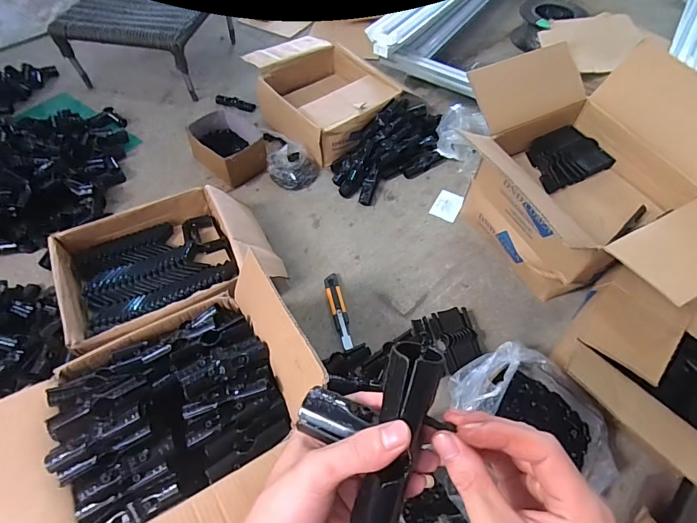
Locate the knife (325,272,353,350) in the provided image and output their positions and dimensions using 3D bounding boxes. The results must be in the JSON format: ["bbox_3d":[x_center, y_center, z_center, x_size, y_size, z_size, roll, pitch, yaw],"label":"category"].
[{"bbox_3d":[-0.021,0.106,0.895,0.033,0.015,0.182,-11,56,-9],"label":"knife"}]

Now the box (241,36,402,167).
[{"bbox_3d":[-0.083,-0.491,1.225,0.323,0.142,0.442,-26,60,-19],"label":"box"}]

